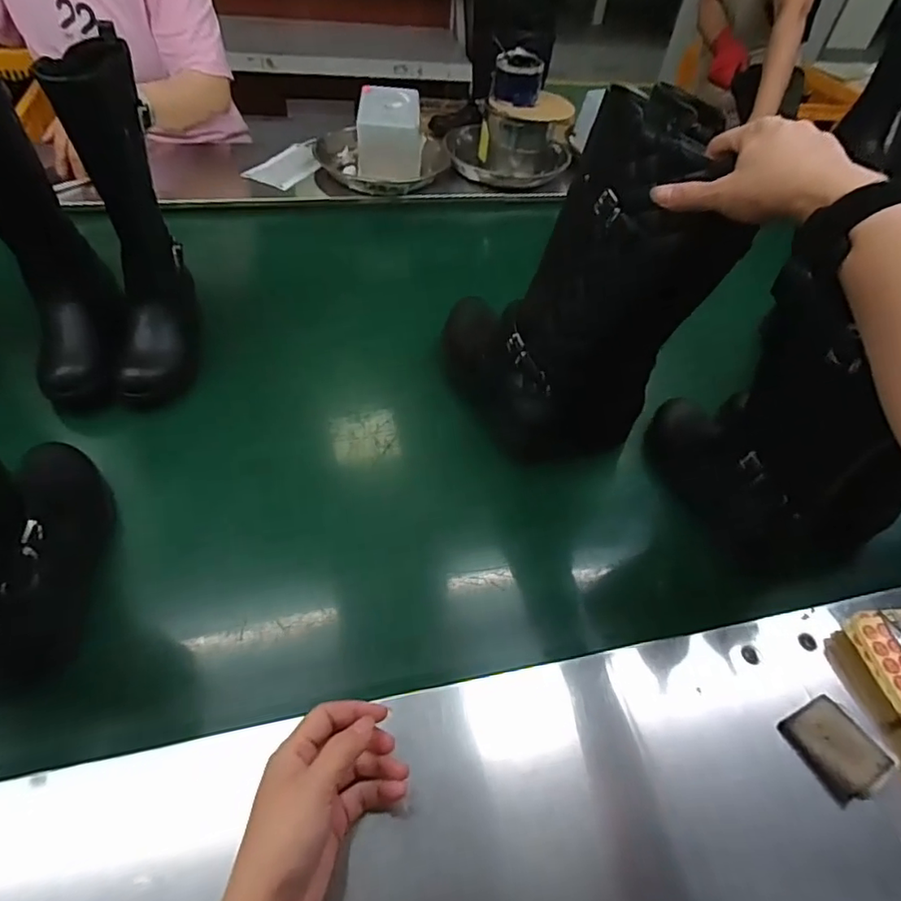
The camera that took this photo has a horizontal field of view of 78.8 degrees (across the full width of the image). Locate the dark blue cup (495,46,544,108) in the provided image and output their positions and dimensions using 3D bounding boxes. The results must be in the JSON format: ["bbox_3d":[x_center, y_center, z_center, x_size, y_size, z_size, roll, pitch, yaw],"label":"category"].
[{"bbox_3d":[0.124,-0.682,1.002,0.087,0.063,0.084,8,49,1],"label":"dark blue cup"}]

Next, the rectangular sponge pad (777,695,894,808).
[{"bbox_3d":[0.302,0.233,0.431,0.053,0.018,0.063,-19,54,-21],"label":"rectangular sponge pad"}]

